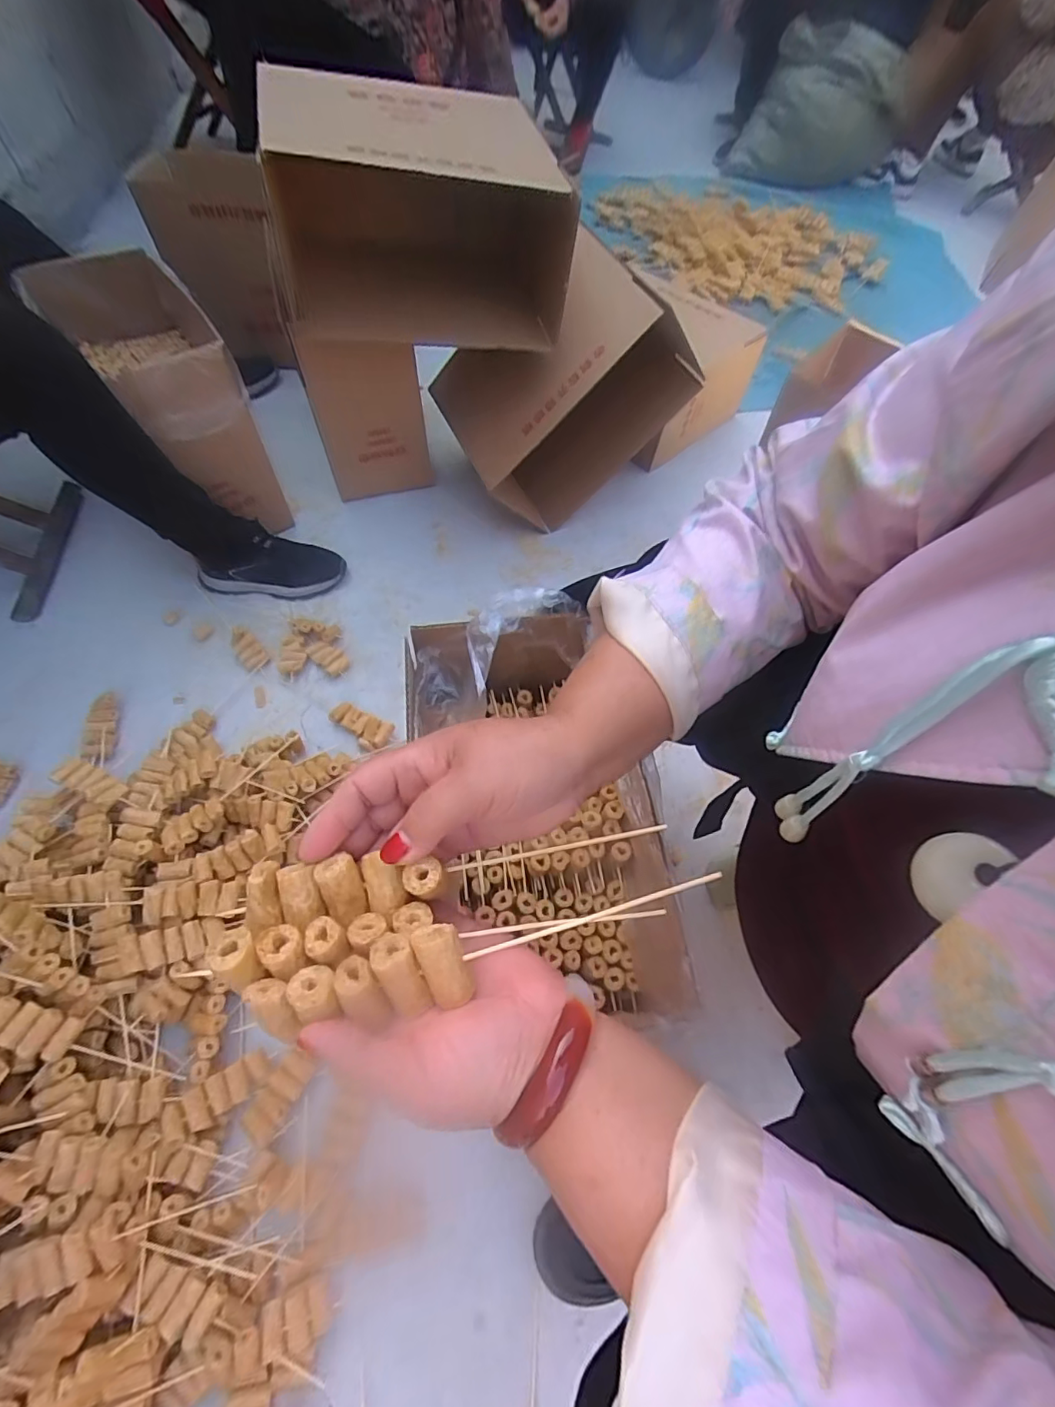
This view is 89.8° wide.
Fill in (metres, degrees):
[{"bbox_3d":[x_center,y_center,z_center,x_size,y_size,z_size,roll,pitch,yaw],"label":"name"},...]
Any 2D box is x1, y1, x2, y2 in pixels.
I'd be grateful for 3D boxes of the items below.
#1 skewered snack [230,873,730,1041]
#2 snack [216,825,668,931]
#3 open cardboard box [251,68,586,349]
[{"bbox_3d":[-0.017,0.111,0.240,0.208,0.022,0.032,-14,62,-5],"label":"skewered snack"},{"bbox_3d":[-0.045,0.083,0.264,0.188,0.020,0.028,-9,61,-2],"label":"snack"},{"bbox_3d":[-0.158,-0.687,0.743,0.397,0.223,0.280,-10,61,-8],"label":"open cardboard box"}]

